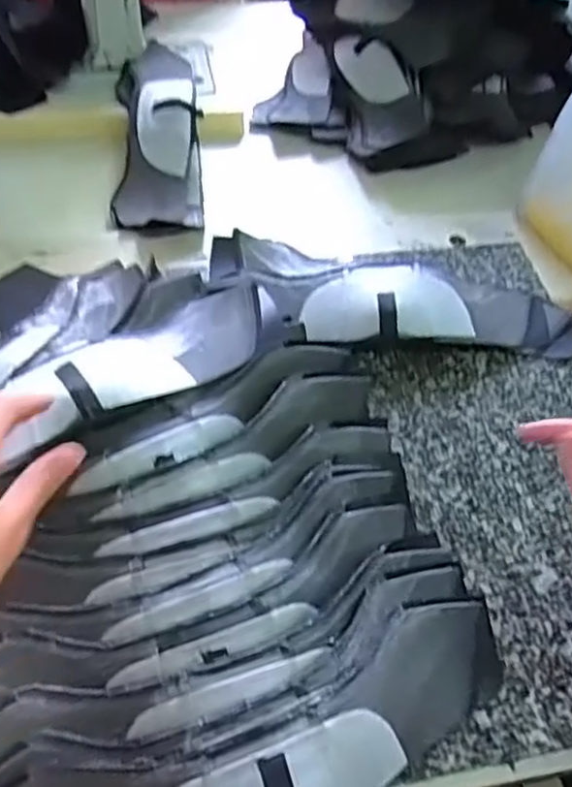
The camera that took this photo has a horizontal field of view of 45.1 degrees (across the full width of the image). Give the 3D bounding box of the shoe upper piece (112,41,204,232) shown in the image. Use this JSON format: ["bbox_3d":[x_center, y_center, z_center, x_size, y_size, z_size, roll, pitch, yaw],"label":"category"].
[{"bbox_3d":[-0.147,-0.304,0.784,0.095,0.056,0.330,-3,54,-7],"label":"shoe upper piece"}]

